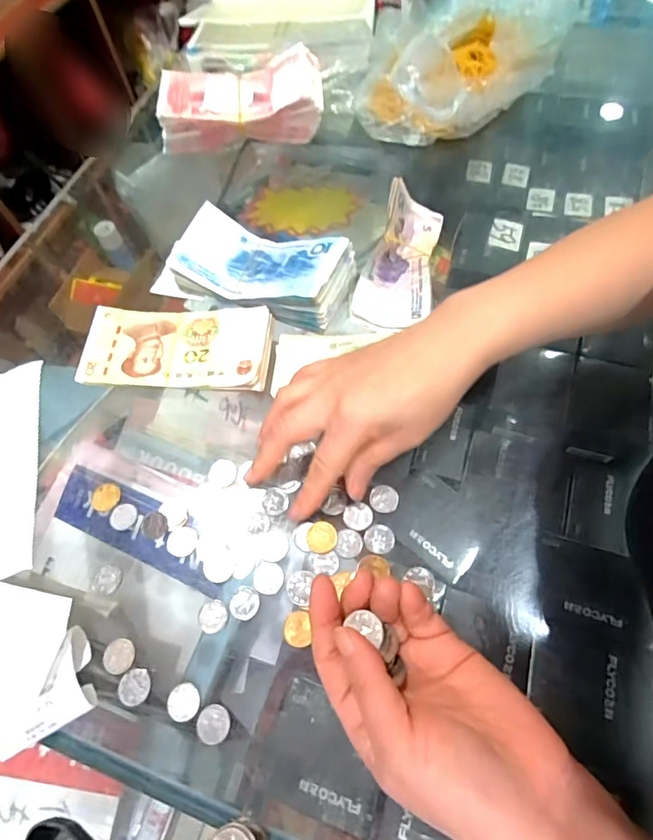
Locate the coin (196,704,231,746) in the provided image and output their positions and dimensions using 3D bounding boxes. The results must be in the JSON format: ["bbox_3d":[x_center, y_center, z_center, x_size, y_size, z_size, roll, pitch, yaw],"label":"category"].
[{"bbox_3d":[-0.062,0.168,0.263,0.018,0.004,0.019,-2,62,3],"label":"coin"}]

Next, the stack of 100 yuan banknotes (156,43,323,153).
[{"bbox_3d":[-0.087,-0.334,0.501,0.163,0.050,0.083,-4,62,2],"label":"stack of 100 yuan banknotes"}]

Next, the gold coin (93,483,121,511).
[{"bbox_3d":[-0.152,0.053,0.329,0.022,0.004,0.020,-6,59,10],"label":"gold coin"}]

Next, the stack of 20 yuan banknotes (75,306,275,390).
[{"bbox_3d":[-0.119,-0.058,0.377,0.148,0.010,0.071,2,62,5],"label":"stack of 20 yuan banknotes"}]

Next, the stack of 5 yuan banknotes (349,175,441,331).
[{"bbox_3d":[0.064,-0.134,0.392,0.060,0.034,0.137,12,64,10],"label":"stack of 5 yuan banknotes"}]

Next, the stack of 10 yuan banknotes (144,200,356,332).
[{"bbox_3d":[-0.057,-0.127,0.396,0.151,0.035,0.072,18,65,13],"label":"stack of 10 yuan banknotes"}]

